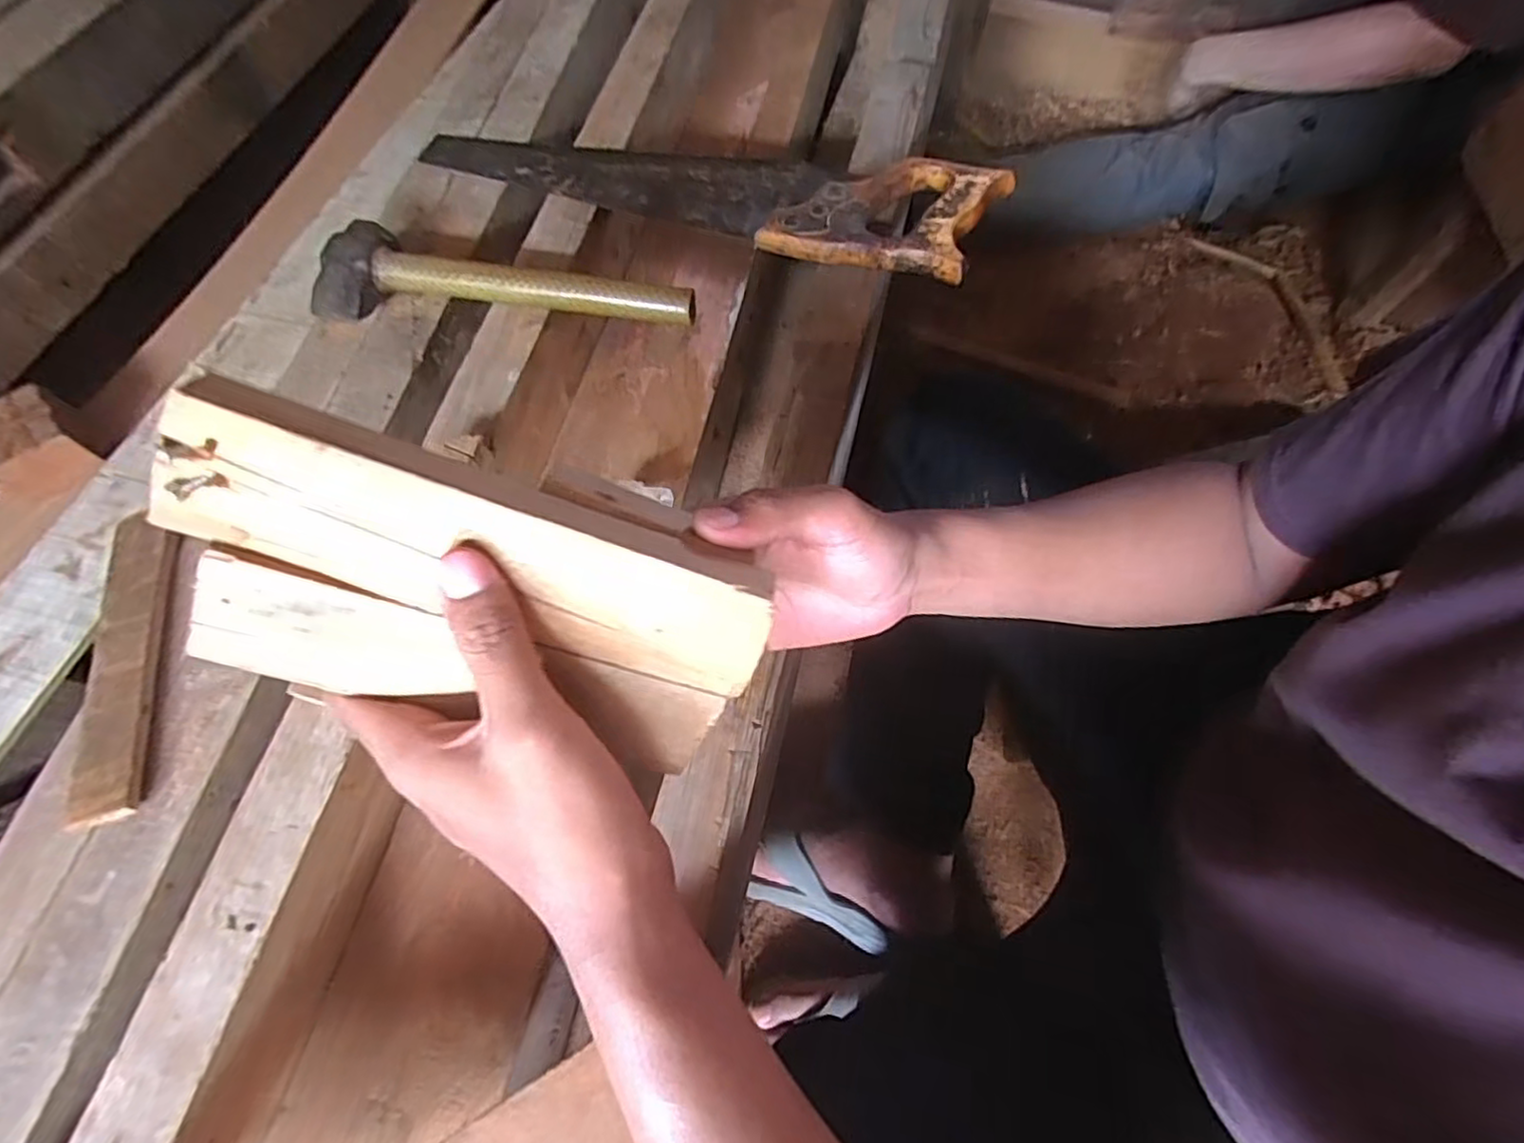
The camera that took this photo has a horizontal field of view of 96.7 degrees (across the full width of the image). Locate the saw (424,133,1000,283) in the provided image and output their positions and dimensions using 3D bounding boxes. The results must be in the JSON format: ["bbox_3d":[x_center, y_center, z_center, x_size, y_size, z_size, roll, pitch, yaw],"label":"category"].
[{"bbox_3d":[-0.059,-0.333,0.577,0.502,0.025,0.107,13,64,9],"label":"saw"}]

